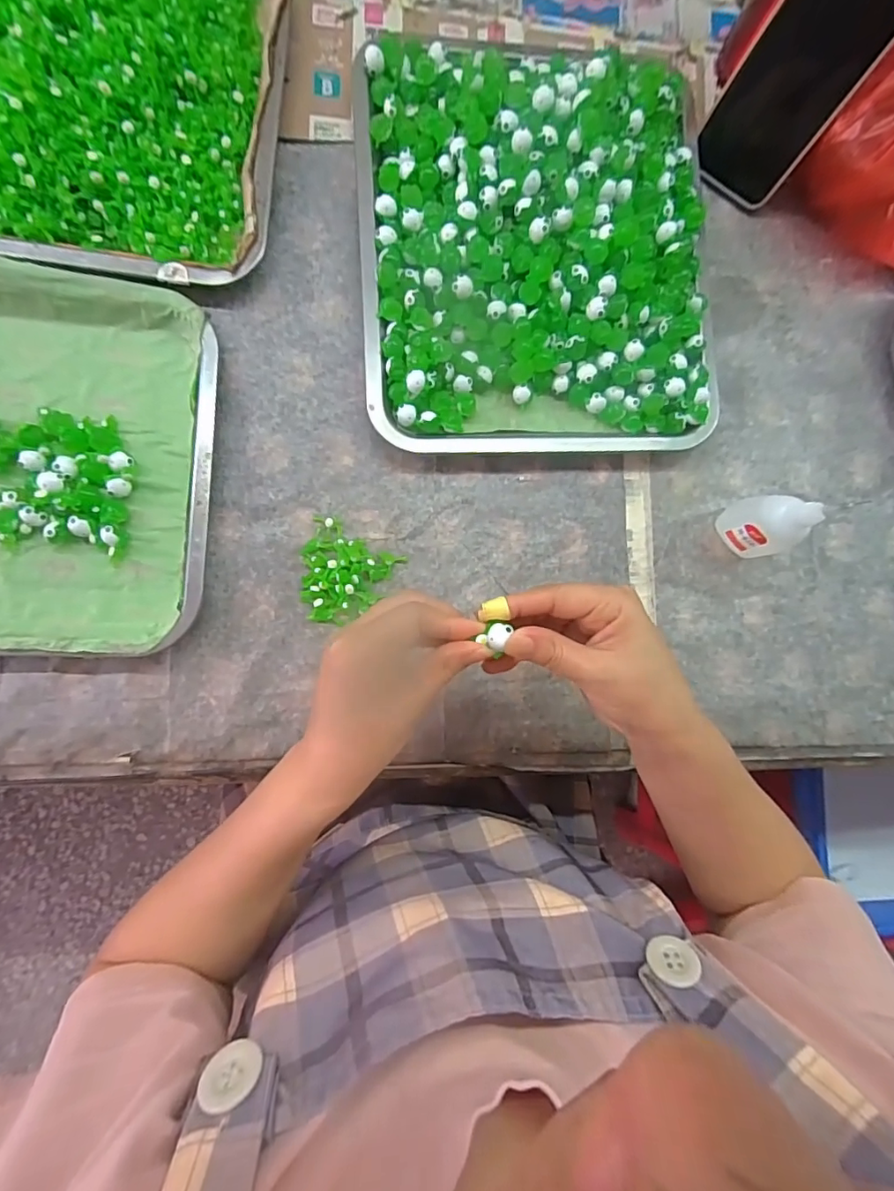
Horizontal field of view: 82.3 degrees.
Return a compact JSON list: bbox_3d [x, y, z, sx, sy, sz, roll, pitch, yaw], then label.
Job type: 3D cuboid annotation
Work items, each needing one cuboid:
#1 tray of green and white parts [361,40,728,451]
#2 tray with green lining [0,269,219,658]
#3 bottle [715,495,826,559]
[{"bbox_3d":[0.066,-0.249,0.368,0.249,0.054,0.276,-2,87,-7],"label":"tray of green and white parts"},{"bbox_3d":[-0.305,-0.086,0.326,0.296,0.022,0.238,2,87,-7],"label":"tray with green lining"},{"bbox_3d":[0.230,-0.050,0.363,0.021,0.081,0.043,-29,91,-8],"label":"bottle"}]

